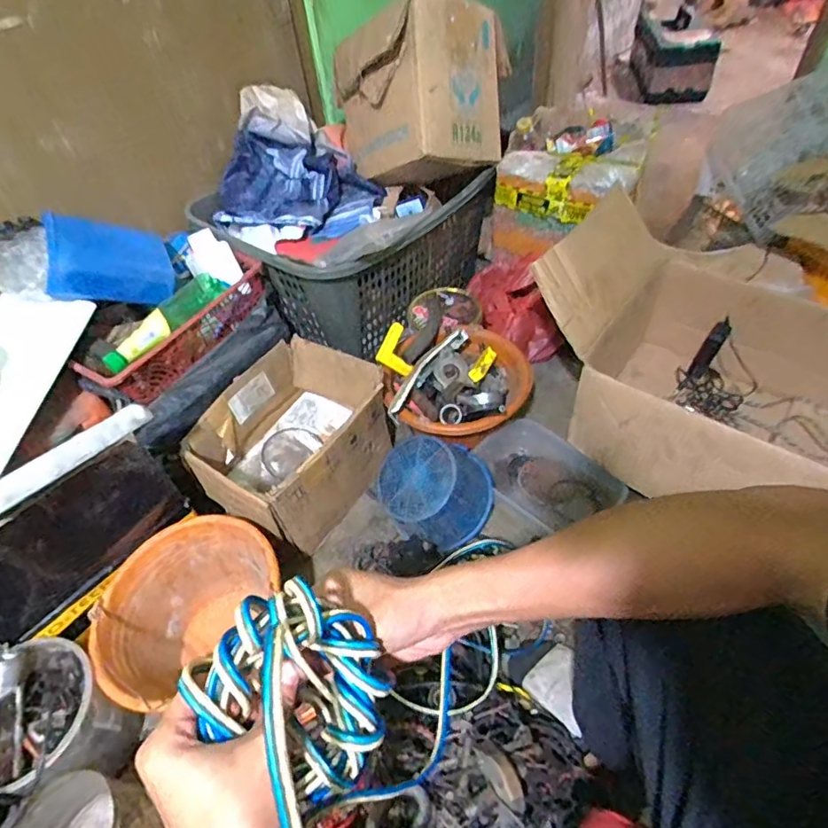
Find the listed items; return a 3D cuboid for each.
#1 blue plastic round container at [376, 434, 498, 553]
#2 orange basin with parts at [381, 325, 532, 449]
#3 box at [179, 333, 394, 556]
[{"bbox_3d":[0.038,0.125,0.902,0.168,0.110,0.153,43,99,30],"label":"blue plastic round container"},{"bbox_3d":[0.078,-0.056,0.967,0.240,0.078,0.250,-3,50,3],"label":"orange basin with parts"},{"bbox_3d":[-0.207,0.053,0.955,0.234,0.180,0.306,23,56,23],"label":"box"}]

